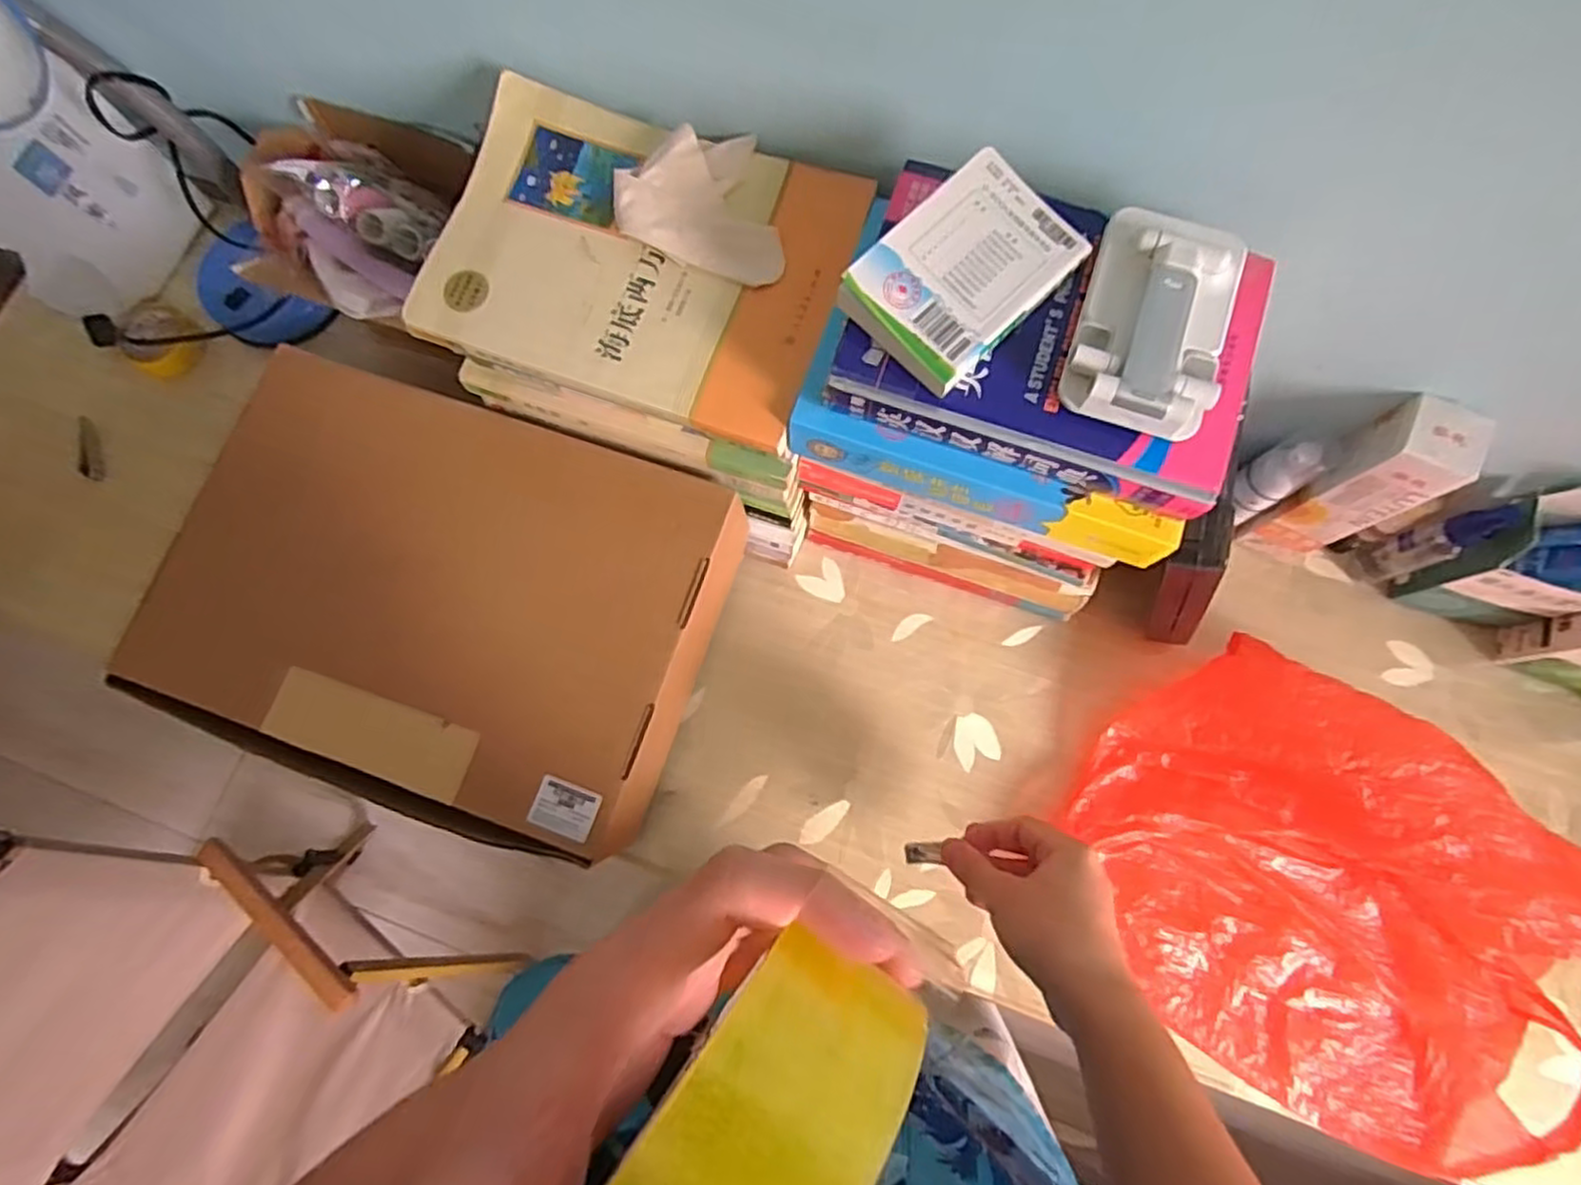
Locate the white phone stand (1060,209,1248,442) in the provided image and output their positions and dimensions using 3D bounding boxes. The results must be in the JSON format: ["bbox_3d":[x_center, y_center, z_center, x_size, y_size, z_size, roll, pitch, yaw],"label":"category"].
[{"bbox_3d":[0.169,-0.124,0.335,0.065,0.024,0.102,18,78,6],"label":"white phone stand"}]

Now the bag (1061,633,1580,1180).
[{"bbox_3d":[0.374,0.216,0.481,0.360,0.118,0.246,37,80,10],"label":"bag"}]

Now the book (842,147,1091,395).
[{"bbox_3d":[0.082,-0.153,0.344,0.107,0.020,0.070,-44,79,-8],"label":"book"}]

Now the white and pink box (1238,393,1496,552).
[{"bbox_3d":[0.388,-0.070,0.512,0.047,0.172,0.046,19,78,6],"label":"white and pink box"}]

